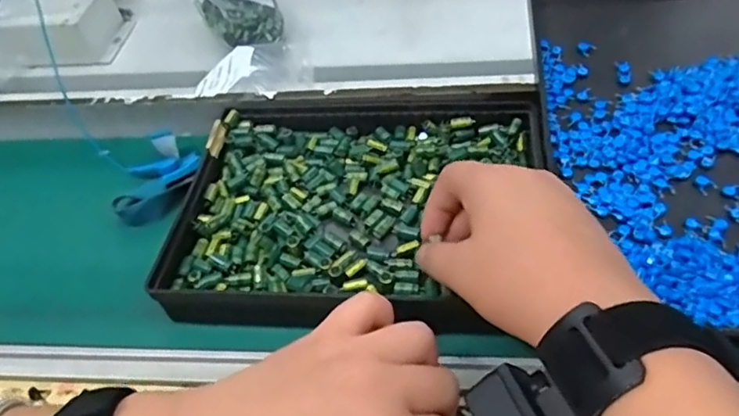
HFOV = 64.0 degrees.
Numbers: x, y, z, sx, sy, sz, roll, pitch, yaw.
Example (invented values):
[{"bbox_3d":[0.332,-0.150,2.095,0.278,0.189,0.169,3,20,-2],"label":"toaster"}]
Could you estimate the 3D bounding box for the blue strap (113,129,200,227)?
[{"bbox_3d":[-0.151,-0.022,0.417,0.051,0.026,0.064,-2,48,5],"label":"blue strap"}]

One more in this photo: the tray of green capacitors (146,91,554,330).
[{"bbox_3d":[-0.003,-0.005,0.381,0.226,0.027,0.170,0,48,7],"label":"tray of green capacitors"}]

